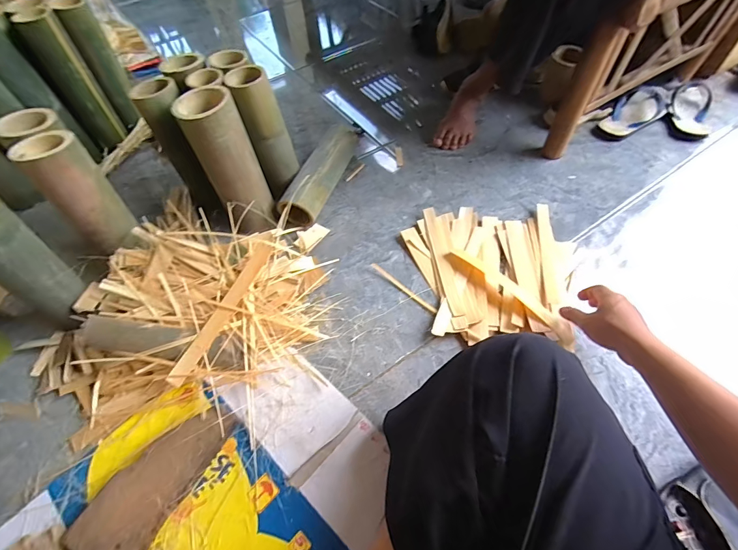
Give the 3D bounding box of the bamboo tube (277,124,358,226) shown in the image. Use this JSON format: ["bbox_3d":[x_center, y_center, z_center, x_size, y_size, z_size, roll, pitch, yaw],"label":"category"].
[{"bbox_3d":[-0.108,-0.242,0.868,0.080,0.088,0.301,16,58,13],"label":"bamboo tube"}]

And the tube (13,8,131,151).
[{"bbox_3d":[-0.691,-0.451,0.873,0.082,0.284,0.076,-36,62,-20],"label":"tube"}]

